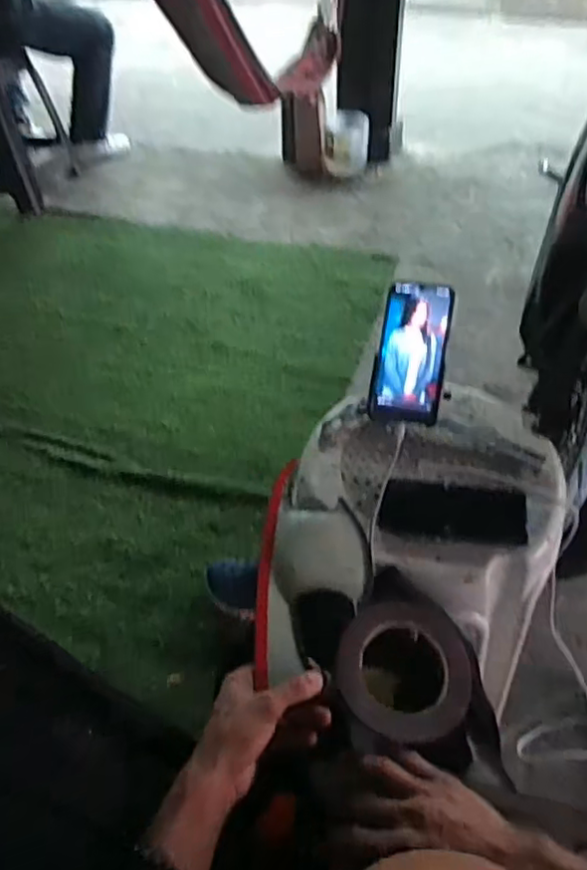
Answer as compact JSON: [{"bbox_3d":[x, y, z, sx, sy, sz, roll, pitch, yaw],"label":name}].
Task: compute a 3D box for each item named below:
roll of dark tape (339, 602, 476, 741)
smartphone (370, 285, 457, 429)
[{"bbox_3d":[0.097,0.206,0.541,0.115,0.024,0.114,-2,48,2],"label":"roll of dark tape"},{"bbox_3d":[0.139,-0.096,0.720,0.080,0.012,0.163,9,89,12],"label":"smartphone"}]

